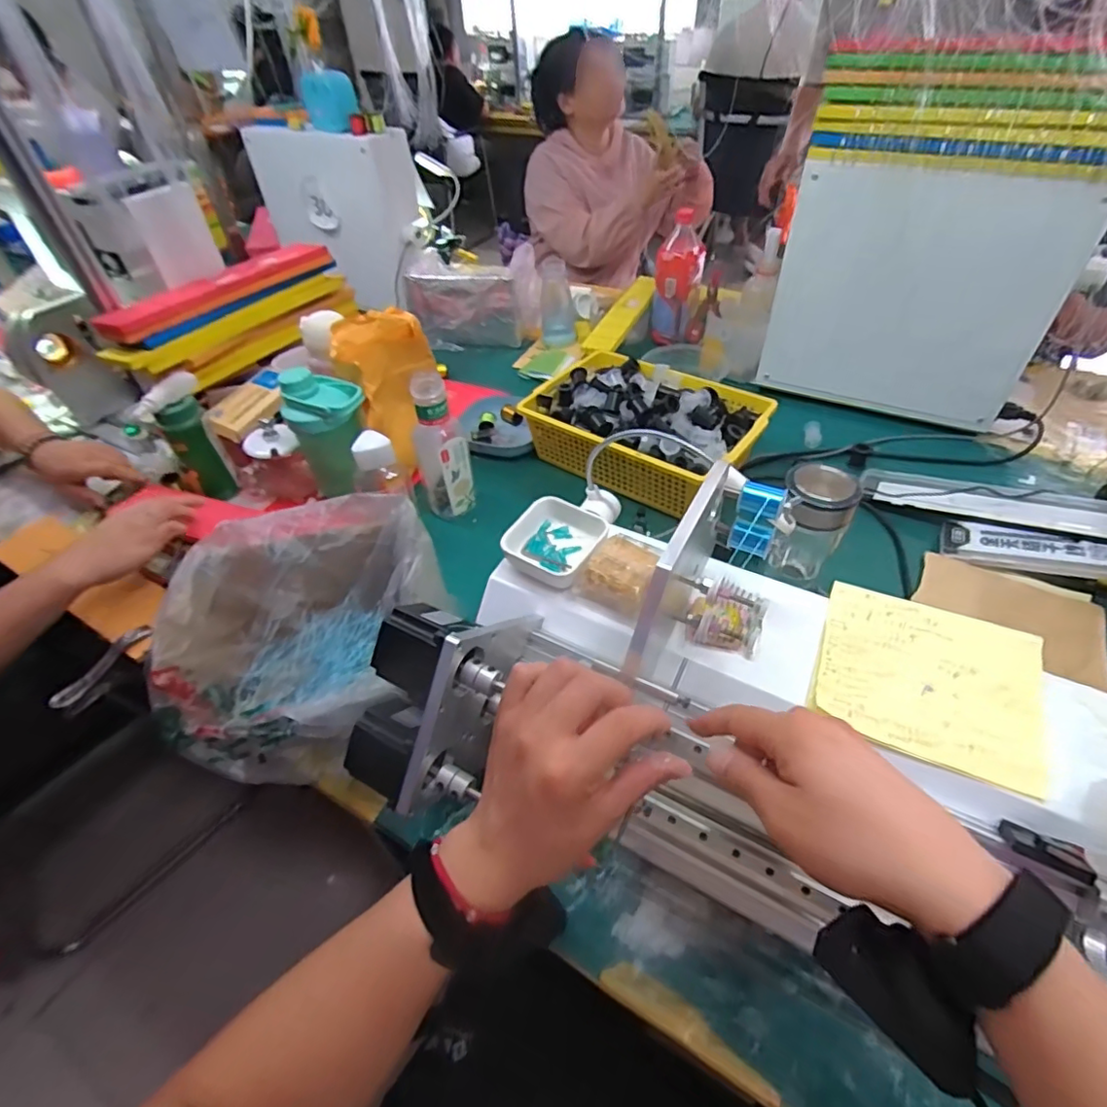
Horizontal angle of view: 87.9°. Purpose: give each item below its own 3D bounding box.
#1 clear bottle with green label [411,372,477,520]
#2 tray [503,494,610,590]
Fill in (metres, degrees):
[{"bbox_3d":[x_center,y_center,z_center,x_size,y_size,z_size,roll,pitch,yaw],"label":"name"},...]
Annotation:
[{"bbox_3d":[-0.150,-0.140,0.770,0.064,0.198,0.063,-24,49,-18],"label":"clear bottle with green label"},{"bbox_3d":[0.004,-0.010,0.536,0.083,0.031,0.083,21,51,23],"label":"tray"}]

